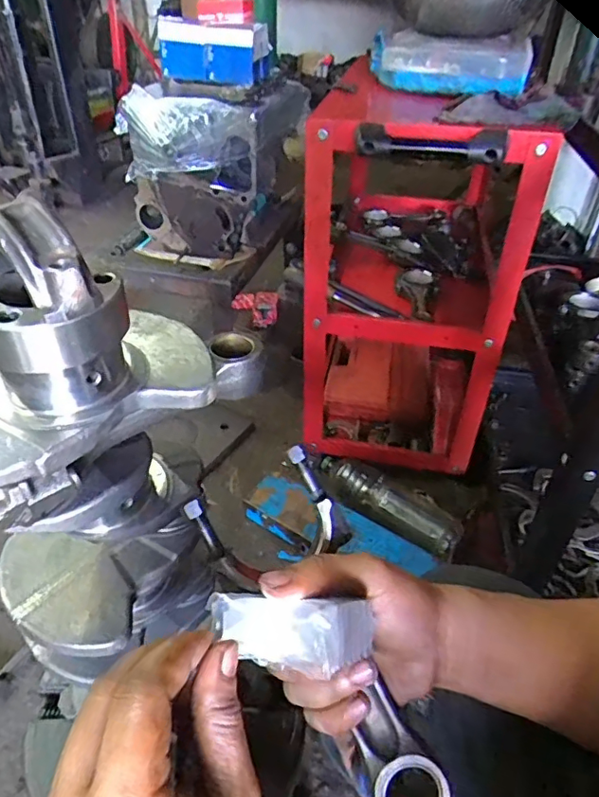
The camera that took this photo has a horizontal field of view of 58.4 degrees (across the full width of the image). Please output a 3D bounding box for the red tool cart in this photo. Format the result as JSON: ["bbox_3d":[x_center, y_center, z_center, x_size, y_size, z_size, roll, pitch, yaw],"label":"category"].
[{"bbox_3d":[0.230,-0.298,1.149,0.351,0.649,0.666,8,40,6],"label":"red tool cart"}]

